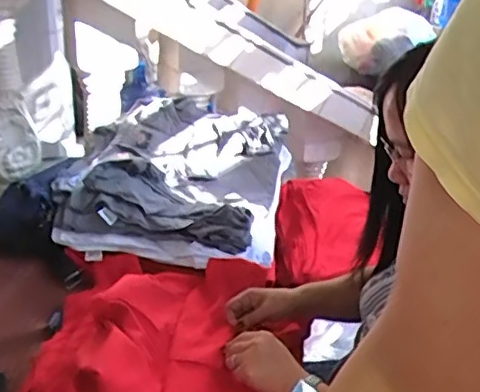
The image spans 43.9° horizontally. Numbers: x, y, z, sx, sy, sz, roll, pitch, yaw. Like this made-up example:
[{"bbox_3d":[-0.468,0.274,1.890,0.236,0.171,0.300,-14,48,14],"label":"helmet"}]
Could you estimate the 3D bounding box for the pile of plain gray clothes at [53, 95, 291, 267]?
[{"bbox_3d":[-0.126,-0.054,1.281,0.420,0.178,0.507,6,24,8],"label":"pile of plain gray clothes"}]

